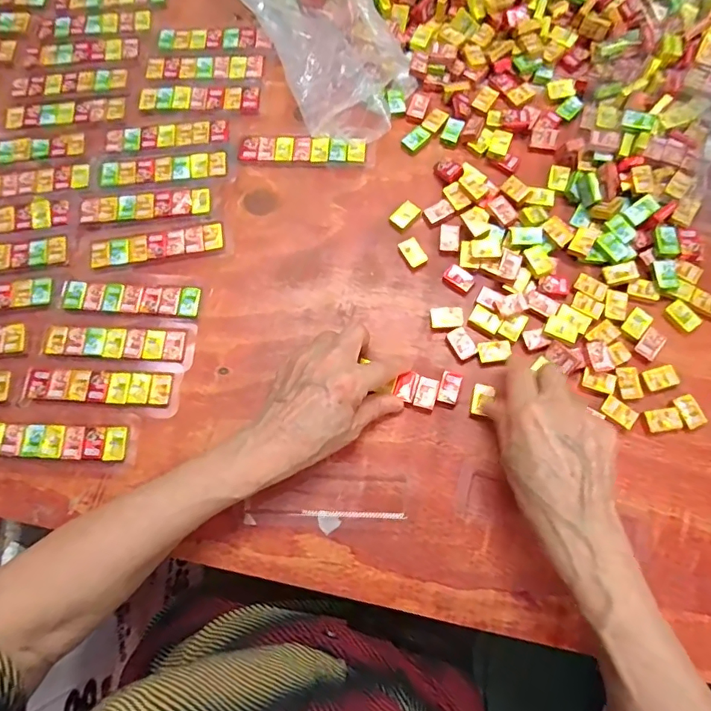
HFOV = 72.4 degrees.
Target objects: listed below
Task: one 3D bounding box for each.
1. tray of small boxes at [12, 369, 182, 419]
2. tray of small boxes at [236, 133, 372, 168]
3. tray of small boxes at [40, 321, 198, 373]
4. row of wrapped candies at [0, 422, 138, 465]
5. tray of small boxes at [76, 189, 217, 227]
[{"bbox_3d":[-0.211,0.029,0.399,0.131,0.006,0.033,4,74,3],"label":"tray of small boxes"},{"bbox_3d":[-0.047,-0.195,0.460,0.123,0.010,0.026,3,74,3],"label":"tray of small boxes"},{"bbox_3d":[-0.200,-0.013,0.411,0.127,0.005,0.040,6,75,4],"label":"tray of small boxes"},{"bbox_3d":[-0.239,0.069,0.388,0.127,0.006,0.030,2,74,3],"label":"row of wrapped candies"},{"bbox_3d":[-0.193,-0.137,0.447,0.123,0.005,0.030,-6,74,1],"label":"tray of small boxes"}]

